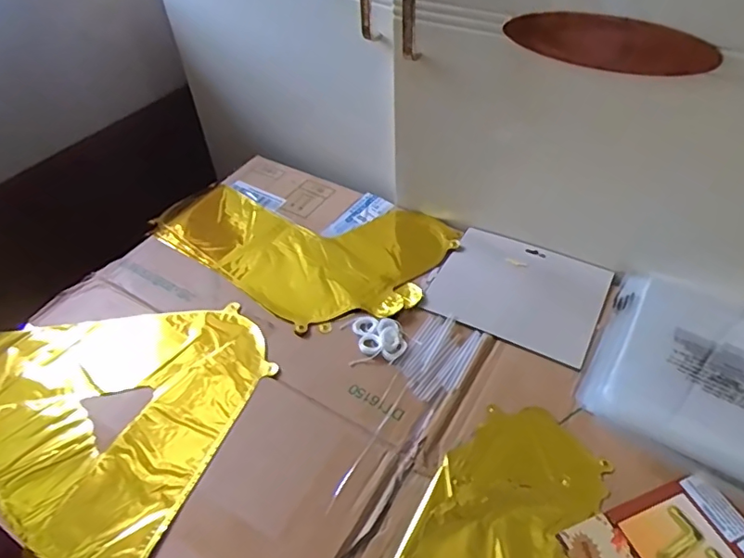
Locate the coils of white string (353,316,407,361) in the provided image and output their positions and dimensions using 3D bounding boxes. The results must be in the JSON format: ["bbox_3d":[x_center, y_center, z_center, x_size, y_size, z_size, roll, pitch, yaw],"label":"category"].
[{"bbox_3d":[0.008,0.063,0.608,0.048,0.012,0.066,-16,48,-10],"label":"coils of white string"}]

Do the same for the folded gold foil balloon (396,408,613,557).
[{"bbox_3d":[0.116,0.221,0.475,0.143,0.018,0.237,21,52,21],"label":"folded gold foil balloon"}]

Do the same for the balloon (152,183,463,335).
[{"bbox_3d":[-0.099,-0.062,0.756,0.395,0.029,0.251,29,55,27],"label":"balloon"}]

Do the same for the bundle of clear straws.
[{"bbox_3d":[0.074,0.085,0.593,0.070,0.005,0.105,24,53,23],"label":"bundle of clear straws"}]

